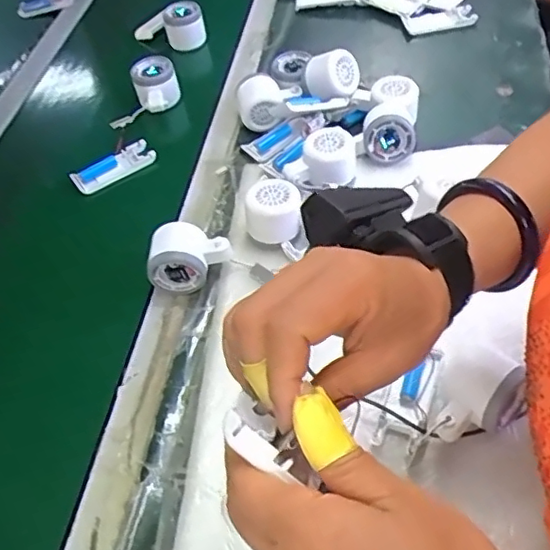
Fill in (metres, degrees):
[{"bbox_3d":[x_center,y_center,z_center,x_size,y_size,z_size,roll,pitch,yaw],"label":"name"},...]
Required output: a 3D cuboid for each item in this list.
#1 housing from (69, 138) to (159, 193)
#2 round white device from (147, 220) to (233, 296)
[{"bbox_3d":[-0.208,-0.140,0.758,0.105,0.023,0.027,-29,54,-15],"label":"housing"},{"bbox_3d":[-0.088,-0.019,0.605,0.086,0.057,0.049,-12,51,-1],"label":"round white device"}]

